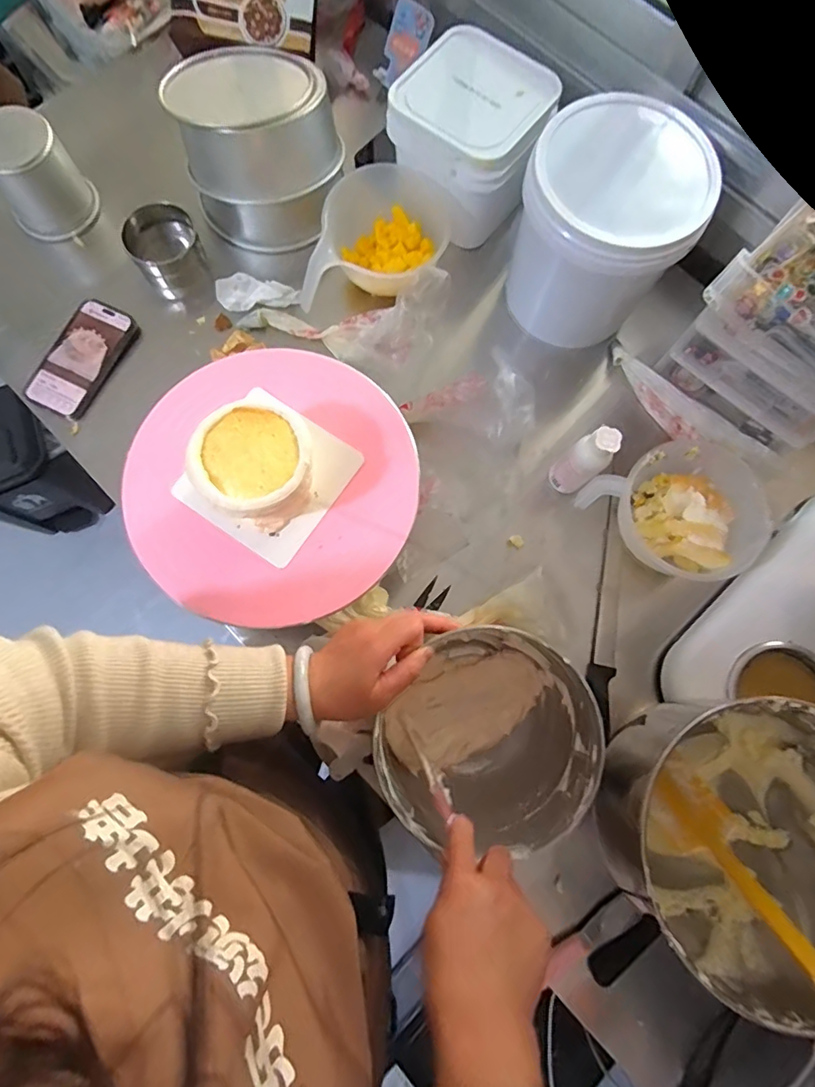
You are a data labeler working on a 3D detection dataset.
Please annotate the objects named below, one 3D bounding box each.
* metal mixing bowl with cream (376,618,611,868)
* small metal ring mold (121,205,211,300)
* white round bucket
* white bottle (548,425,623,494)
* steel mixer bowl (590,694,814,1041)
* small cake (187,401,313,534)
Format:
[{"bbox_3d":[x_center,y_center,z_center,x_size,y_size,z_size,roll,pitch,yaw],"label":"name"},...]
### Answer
[{"bbox_3d":[0.079,0.195,0.529,0.174,0.146,0.194,34,79,6],"label":"metal mixing bowl with cream"},{"bbox_3d":[-0.319,-0.390,0.694,0.090,0.047,0.099,-27,79,-7],"label":"small metal ring mold"},{"bbox_3d":[0.225,-0.368,0.631,0.188,0.189,0.173,12,77,1],"label":"white round bucket"},{"bbox_3d":[0.203,-0.094,0.601,0.040,0.114,0.043,0,77,-2],"label":"white bottle"},{"bbox_3d":[0.303,0.253,0.472,0.186,0.169,0.222,1,77,-1],"label":"steel mixer bowl"},{"bbox_3d":[-0.138,-0.070,0.484,0.101,0.070,0.102,0,77,-2],"label":"small cake"}]

